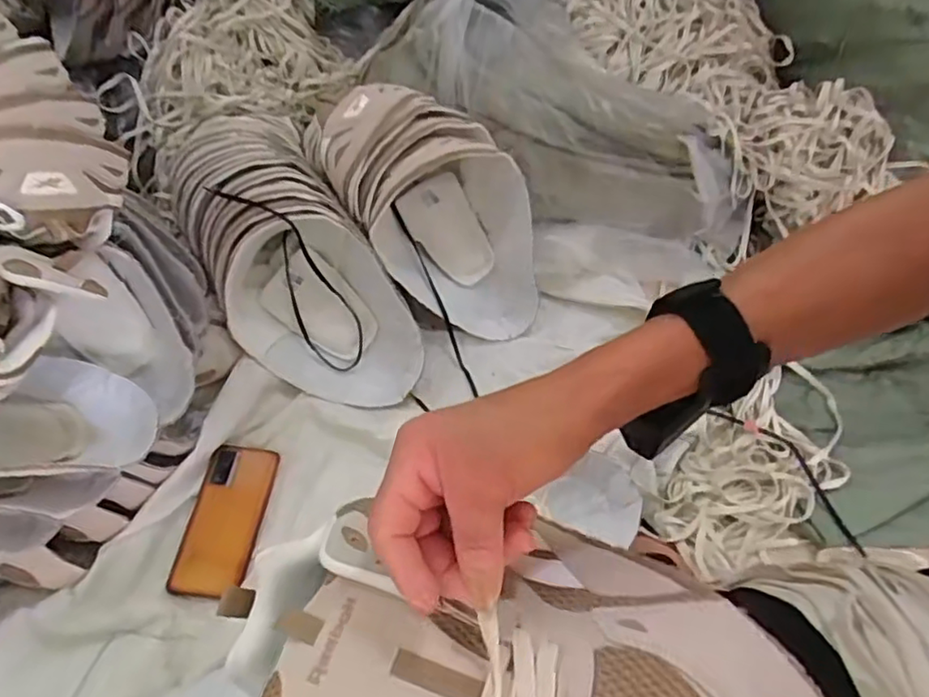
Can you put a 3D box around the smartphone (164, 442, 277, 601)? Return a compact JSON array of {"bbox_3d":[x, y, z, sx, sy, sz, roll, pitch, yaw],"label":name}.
[{"bbox_3d":[-0.262,0.187,0.685,0.074,0.011,0.162,14,59,-8],"label":"smartphone"}]

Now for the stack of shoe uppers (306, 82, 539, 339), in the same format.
[{"bbox_3d":[-0.042,-0.173,0.791,0.190,0.194,0.291,-30,61,-17],"label":"stack of shoe uppers"}]

